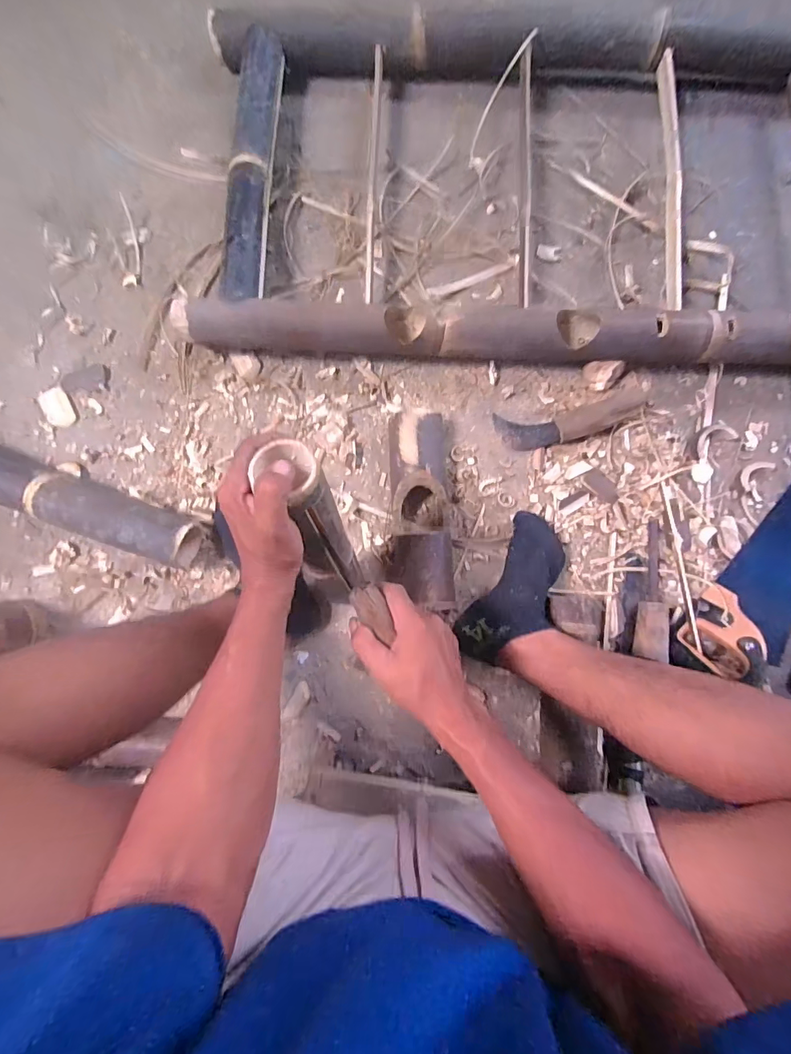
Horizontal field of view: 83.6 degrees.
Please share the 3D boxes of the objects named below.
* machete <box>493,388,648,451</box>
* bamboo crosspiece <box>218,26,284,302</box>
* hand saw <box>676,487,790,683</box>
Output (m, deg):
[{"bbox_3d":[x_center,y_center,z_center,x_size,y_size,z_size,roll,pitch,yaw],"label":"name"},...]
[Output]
[{"bbox_3d":[0.271,-0.166,0.651,0.238,0.042,0.071,-10,83,-2],"label":"machete"},{"bbox_3d":[-0.217,-0.546,0.661,0.063,0.037,0.464,3,82,0],"label":"bamboo crosspiece"},{"bbox_3d":[0.547,0.031,0.604,0.414,0.107,0.025,-48,127,-5],"label":"hand saw"}]

